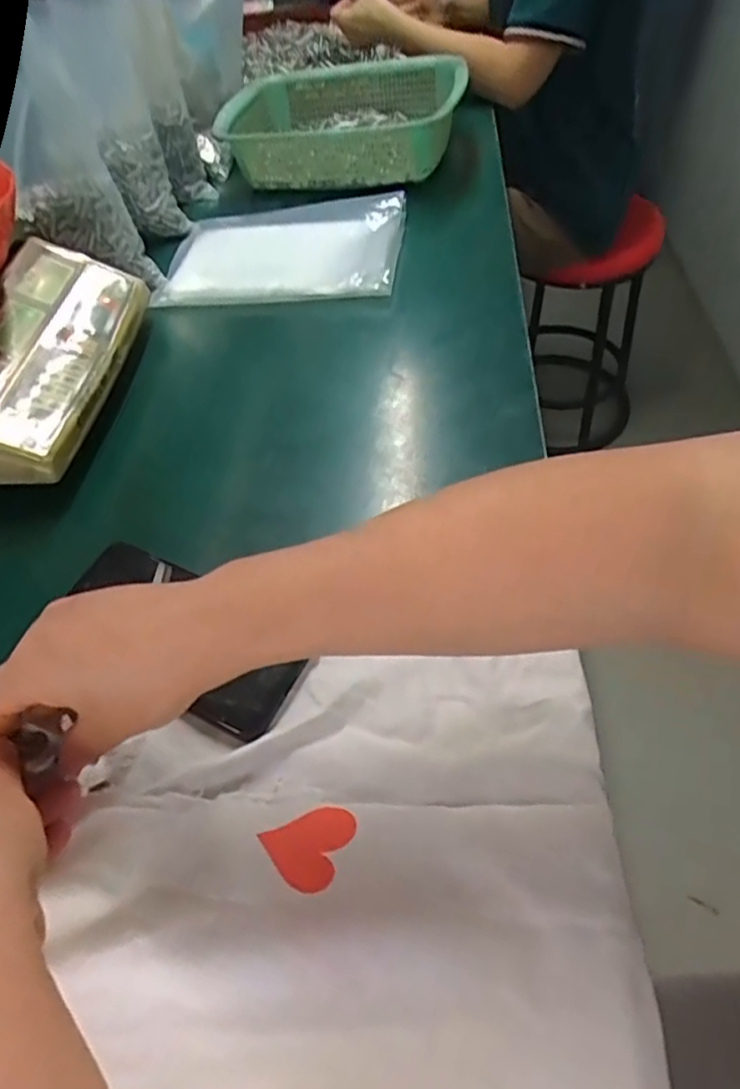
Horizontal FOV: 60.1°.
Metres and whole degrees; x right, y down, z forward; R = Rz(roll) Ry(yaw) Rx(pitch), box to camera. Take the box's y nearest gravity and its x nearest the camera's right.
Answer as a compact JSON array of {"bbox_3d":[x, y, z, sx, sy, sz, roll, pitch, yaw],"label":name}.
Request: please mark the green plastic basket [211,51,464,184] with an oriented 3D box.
[{"bbox_3d":[-0.038,-0.535,0.812,0.299,0.072,0.223,12,53,15],"label":"green plastic basket"}]

